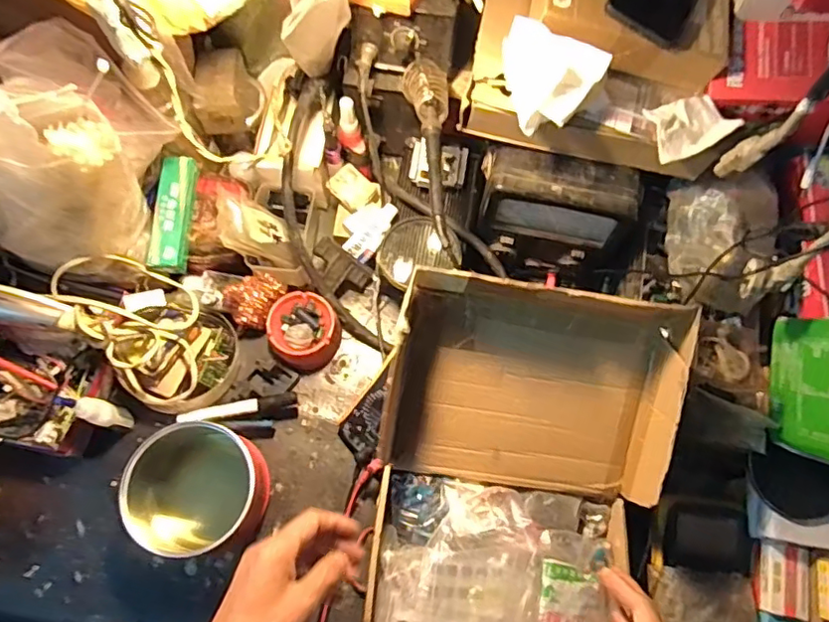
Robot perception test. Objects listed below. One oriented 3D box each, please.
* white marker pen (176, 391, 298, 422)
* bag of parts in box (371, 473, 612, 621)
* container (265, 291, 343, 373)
[{"bbox_3d":[-0.203,0.112,0.659,0.131,0.015,0.018,-12,72,-6],"label":"white marker pen"},{"bbox_3d":[0.077,0.269,0.556,0.223,0.055,0.188,8,71,1],"label":"bag of parts in box"},{"bbox_3d":[-0.134,0.025,0.693,0.084,0.033,0.084,0,71,-1],"label":"container"}]

